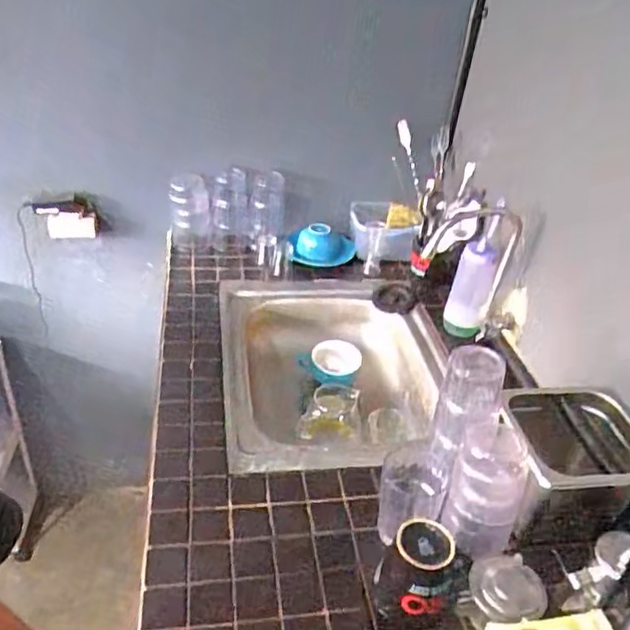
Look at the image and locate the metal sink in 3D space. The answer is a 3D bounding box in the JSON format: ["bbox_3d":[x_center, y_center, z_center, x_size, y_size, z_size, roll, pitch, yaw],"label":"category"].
[{"bbox_3d":[0.045,0.123,1.102,0.413,0.133,0.513,0,34,-11],"label":"metal sink"}]

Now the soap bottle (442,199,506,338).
[{"bbox_3d":[0.288,-0.080,1.076,0.070,0.255,0.074,15,35,13],"label":"soap bottle"}]

